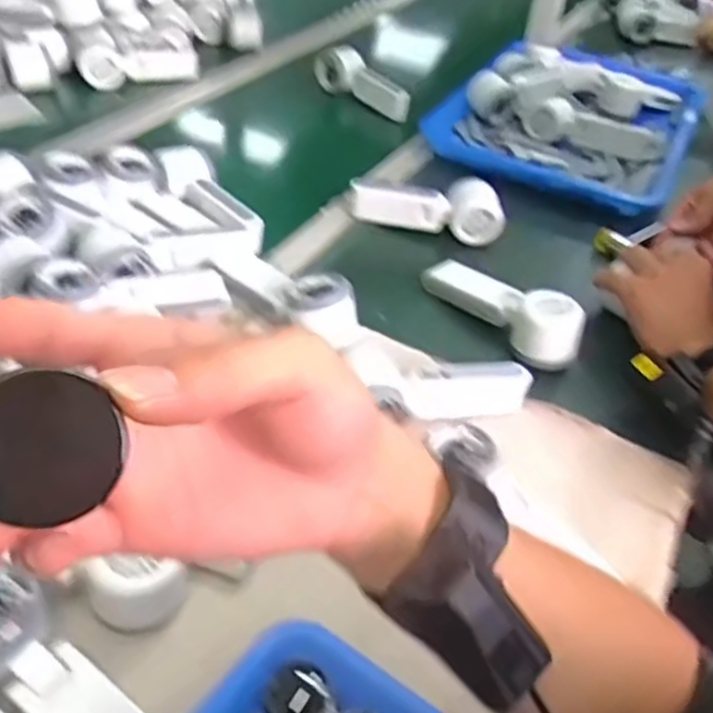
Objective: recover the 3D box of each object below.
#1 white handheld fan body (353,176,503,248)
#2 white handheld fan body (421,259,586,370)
[{"bbox_3d":[0.081,-0.175,0.827,0.173,0.050,0.047,13,42,7],"label":"white handheld fan body"},{"bbox_3d":[0.139,-0.053,0.704,0.049,0.061,0.172,-27,52,-33],"label":"white handheld fan body"}]

